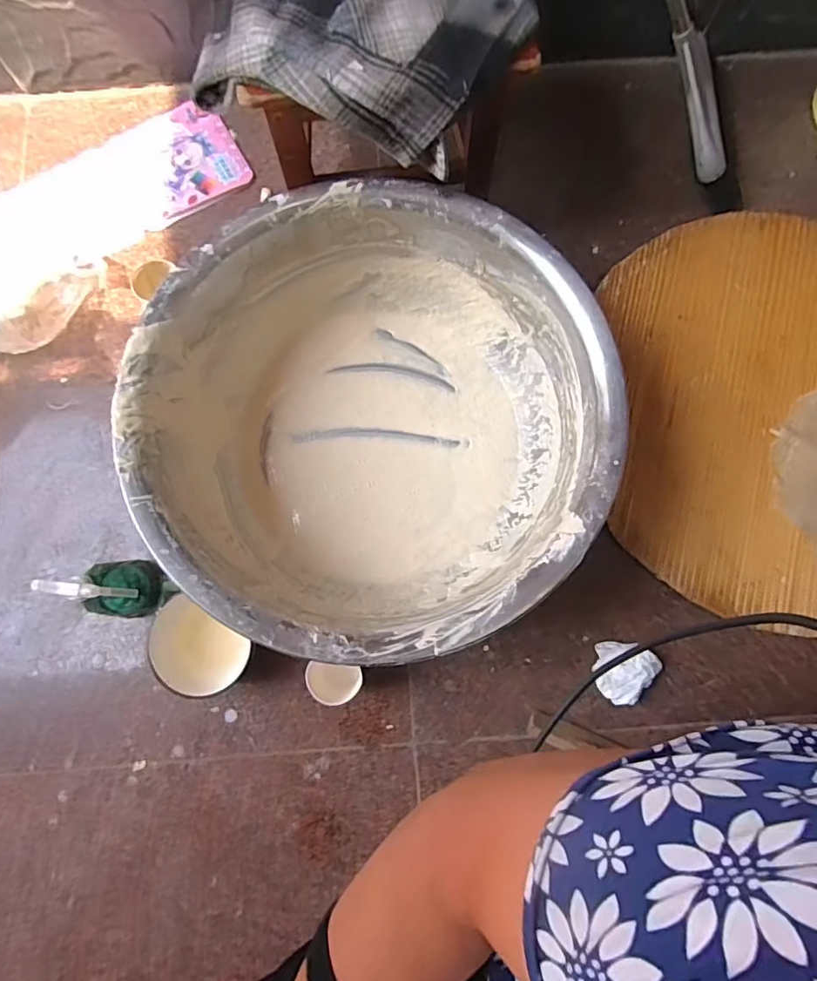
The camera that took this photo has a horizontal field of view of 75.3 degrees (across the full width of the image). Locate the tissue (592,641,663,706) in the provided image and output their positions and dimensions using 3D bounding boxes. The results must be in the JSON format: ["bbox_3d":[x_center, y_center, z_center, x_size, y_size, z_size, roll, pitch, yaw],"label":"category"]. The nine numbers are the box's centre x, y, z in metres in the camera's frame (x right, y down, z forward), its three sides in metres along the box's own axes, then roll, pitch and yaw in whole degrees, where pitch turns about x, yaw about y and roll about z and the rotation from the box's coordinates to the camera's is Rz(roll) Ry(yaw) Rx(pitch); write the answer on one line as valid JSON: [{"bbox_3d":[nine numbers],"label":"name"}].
[{"bbox_3d":[0.303,0.251,0.754,0.089,0.030,0.079,-41,82,-7],"label":"tissue"}]

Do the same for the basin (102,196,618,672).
[{"bbox_3d":[-0.045,-0.091,0.739,0.582,0.202,0.583,0,79,0],"label":"basin"}]

